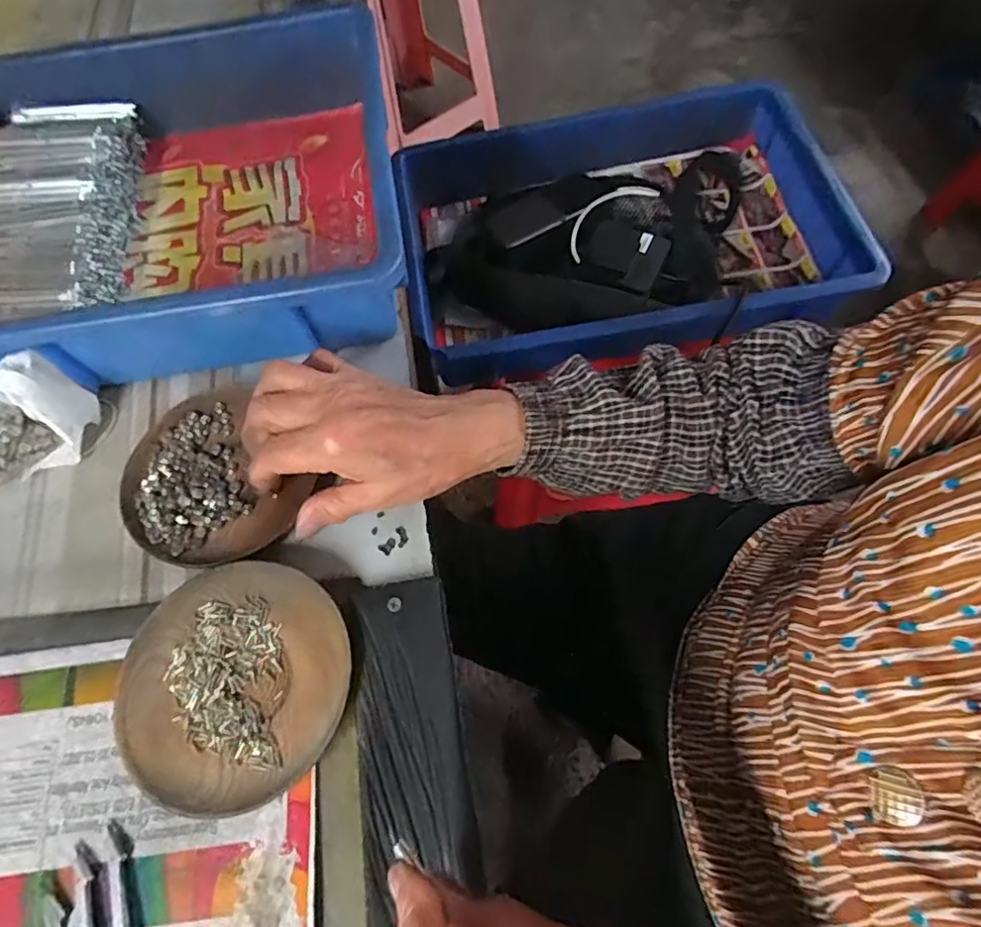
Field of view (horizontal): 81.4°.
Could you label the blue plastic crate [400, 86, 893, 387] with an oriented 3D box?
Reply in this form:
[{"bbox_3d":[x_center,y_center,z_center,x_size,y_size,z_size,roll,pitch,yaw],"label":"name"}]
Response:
[{"bbox_3d":[0.137,-0.244,0.600,0.428,0.096,0.304,-11,64,-1],"label":"blue plastic crate"}]

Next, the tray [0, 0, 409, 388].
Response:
[{"bbox_3d":[-0.283,-0.184,0.406,0.426,0.085,0.304,-11,64,-3],"label":"tray"}]

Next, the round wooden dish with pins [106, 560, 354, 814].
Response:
[{"bbox_3d":[-0.129,0.110,0.292,0.115,0.017,0.111,-1,64,2],"label":"round wooden dish with pins"}]

